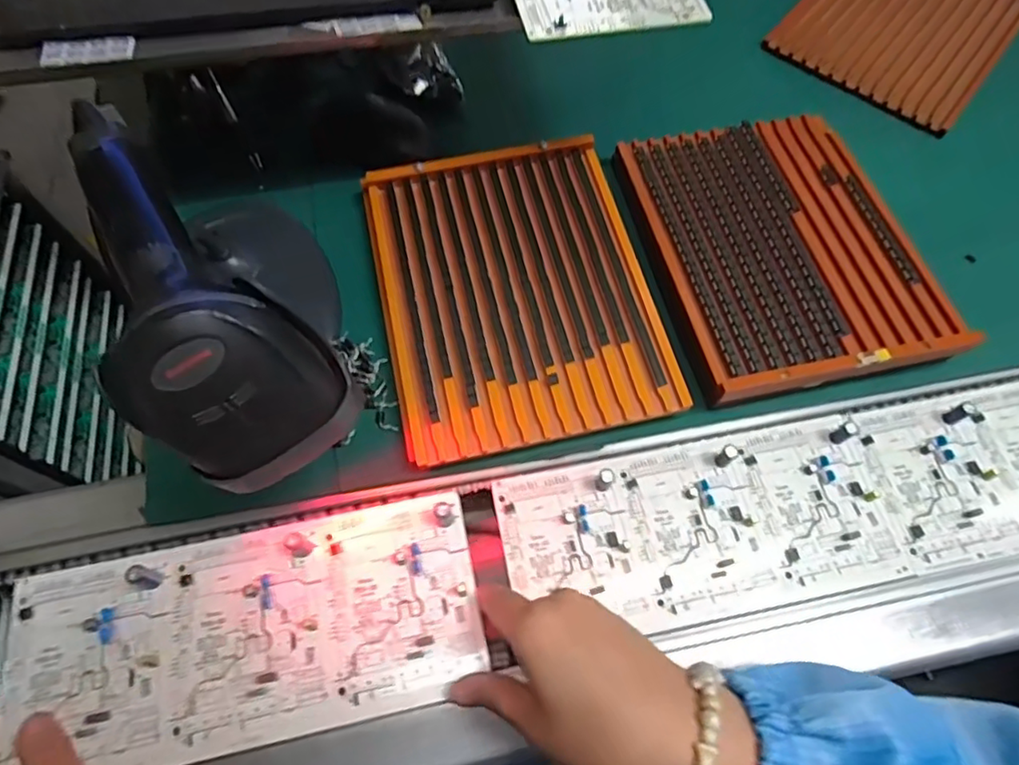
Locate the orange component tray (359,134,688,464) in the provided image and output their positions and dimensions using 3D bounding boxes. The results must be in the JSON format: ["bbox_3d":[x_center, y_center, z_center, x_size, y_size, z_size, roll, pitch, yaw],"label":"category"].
[{"bbox_3d":[0.002,-0.067,0.438,0.184,0.034,0.235,-12,68,-5],"label":"orange component tray"}]

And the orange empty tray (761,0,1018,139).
[{"bbox_3d":[0.388,-0.356,0.577,0.179,0.015,0.242,38,72,14],"label":"orange empty tray"}]

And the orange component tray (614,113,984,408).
[{"bbox_3d":[0.200,-0.104,0.449,0.179,0.045,0.232,-12,68,-6],"label":"orange component tray"}]

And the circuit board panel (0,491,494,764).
[{"bbox_3d":[-0.147,0.136,0.334,0.254,0.020,0.109,-8,68,-6],"label":"circuit board panel"}]

